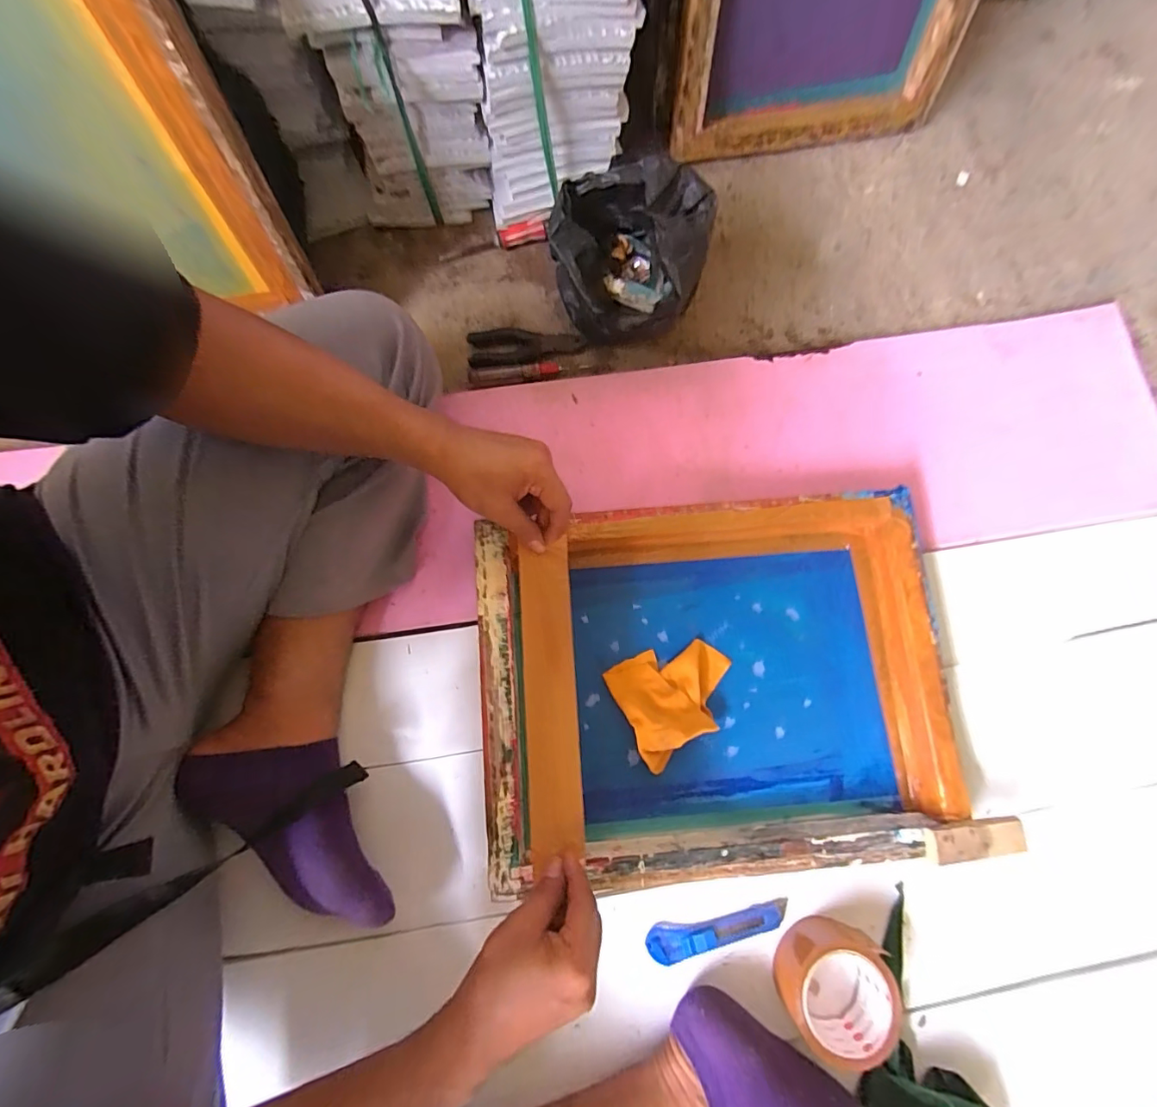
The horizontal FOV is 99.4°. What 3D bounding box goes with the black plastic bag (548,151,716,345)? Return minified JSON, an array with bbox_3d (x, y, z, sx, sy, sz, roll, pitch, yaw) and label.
[{"bbox_3d":[0.051,-0.325,0.555,0.166,0.145,0.149,12,79,4],"label":"black plastic bag"}]

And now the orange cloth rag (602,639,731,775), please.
[{"bbox_3d":[0.107,0.150,0.517,0.129,0.040,0.111,-25,79,-4],"label":"orange cloth rag"}]

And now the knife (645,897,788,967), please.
[{"bbox_3d":[0.138,0.375,0.488,0.142,0.020,0.032,-10,79,-1],"label":"knife"}]

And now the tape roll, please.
[{"bbox_3d":[0.242,0.406,0.459,0.101,0.049,0.093,0,79,1],"label":"tape roll"}]

